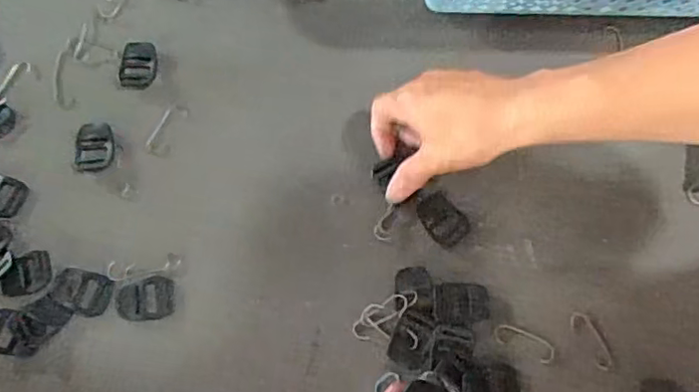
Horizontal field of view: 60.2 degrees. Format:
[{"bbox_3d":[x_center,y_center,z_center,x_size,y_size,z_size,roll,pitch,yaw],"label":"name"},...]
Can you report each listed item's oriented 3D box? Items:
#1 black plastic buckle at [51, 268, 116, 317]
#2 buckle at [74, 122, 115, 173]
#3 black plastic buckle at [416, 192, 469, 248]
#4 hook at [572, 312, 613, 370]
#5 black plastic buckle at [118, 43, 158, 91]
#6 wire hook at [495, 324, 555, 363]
[{"bbox_3d":[-0.188,0.067,0.423,0.041,0.004,0.029,17,75,6],"label":"black plastic buckle"},{"bbox_3d":[-0.191,-0.037,0.451,0.029,0.004,0.038,2,74,2],"label":"buckle"},{"bbox_3d":[0.066,0.015,0.433,0.027,0.004,0.042,-39,76,-9],"label":"black plastic buckle"},{"bbox_3d":[0.166,0.098,0.409,0.016,0.004,0.042,-32,75,-8],"label":"hook"},{"bbox_3d":[-0.165,-0.103,0.471,0.029,0.004,0.038,4,74,3],"label":"black plastic buckle"},{"bbox_3d":[0.119,0.099,0.409,0.042,0.004,0.015,25,76,8],"label":"wire hook"}]

